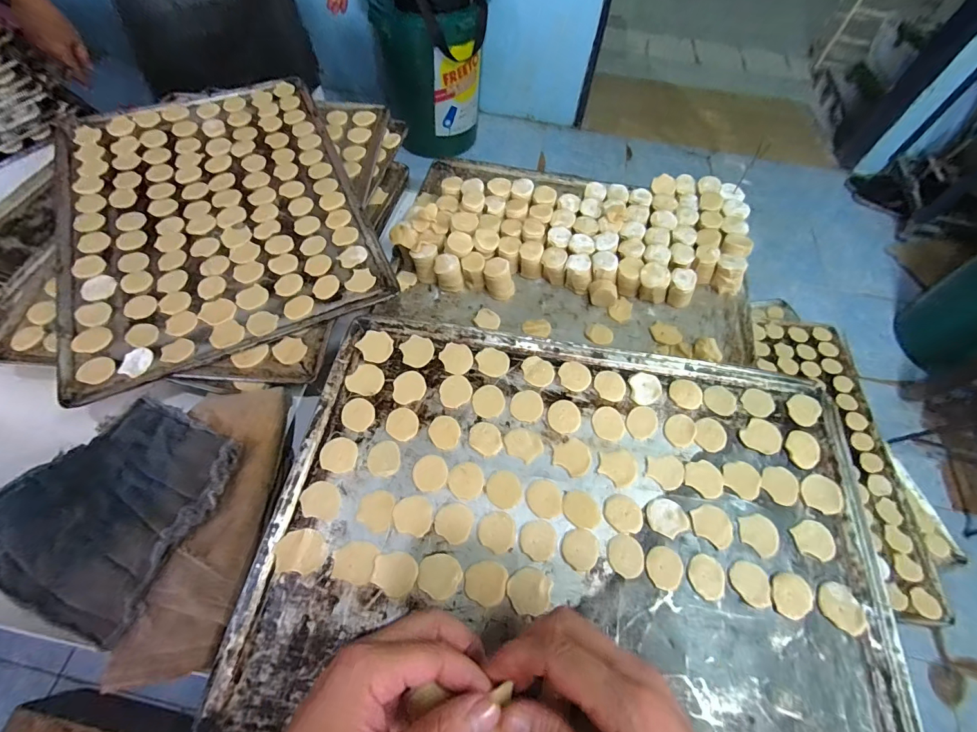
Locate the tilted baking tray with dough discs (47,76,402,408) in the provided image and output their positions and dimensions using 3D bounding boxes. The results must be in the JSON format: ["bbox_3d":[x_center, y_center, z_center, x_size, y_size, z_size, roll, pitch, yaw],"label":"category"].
[{"bbox_3d":[-0.344,-0.205,0.506,0.337,0.017,0.454,-23,64,-15],"label":"tilted baking tray with dough discs"}]

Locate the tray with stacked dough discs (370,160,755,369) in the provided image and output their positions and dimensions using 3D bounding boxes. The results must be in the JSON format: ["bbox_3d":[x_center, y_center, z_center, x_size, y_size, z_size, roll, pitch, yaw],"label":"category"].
[{"bbox_3d":[0.107,-0.157,0.531,0.444,0.056,0.295,10,61,3],"label":"tray with stacked dough discs"}]

